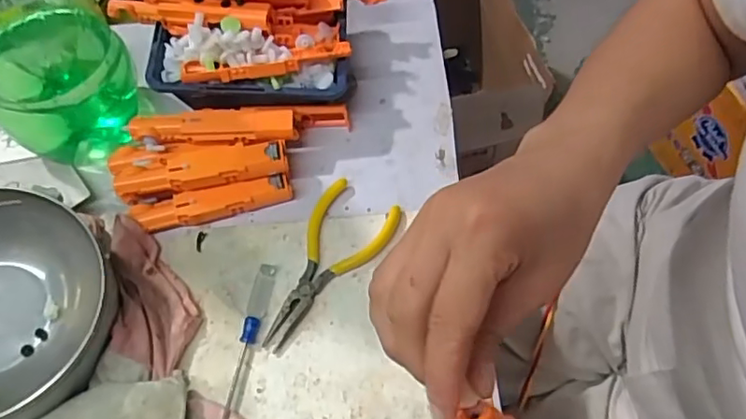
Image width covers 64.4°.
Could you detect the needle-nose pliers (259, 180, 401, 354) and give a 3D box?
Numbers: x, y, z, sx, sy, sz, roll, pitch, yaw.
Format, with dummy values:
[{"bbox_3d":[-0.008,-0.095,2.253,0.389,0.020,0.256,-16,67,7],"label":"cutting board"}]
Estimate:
[{"bbox_3d":[-0.037,0.039,0.412,0.058,0.007,0.128,29,71,17],"label":"needle-nose pliers"}]

